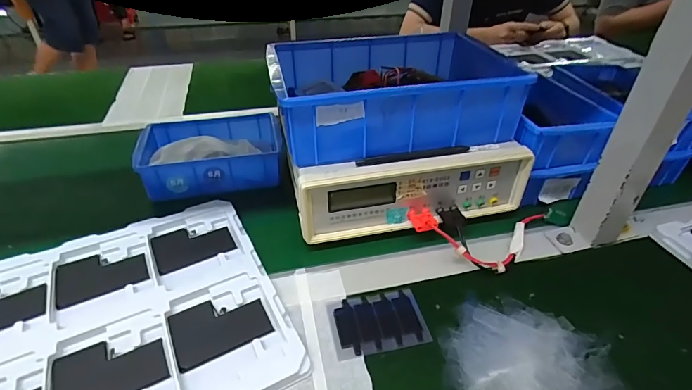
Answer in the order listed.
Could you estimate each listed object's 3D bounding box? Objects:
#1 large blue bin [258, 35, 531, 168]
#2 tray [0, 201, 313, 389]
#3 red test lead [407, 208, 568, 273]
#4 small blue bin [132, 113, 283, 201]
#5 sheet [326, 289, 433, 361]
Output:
[{"bbox_3d":[0.052,-0.126,0.516,0.271,0.100,0.187,-7,38,-11],"label":"large blue bin"},{"bbox_3d":[-0.233,0.129,0.390,0.314,0.013,0.274,-18,41,-23],"label":"tray"},{"bbox_3d":[0.182,0.031,0.504,0.183,0.033,0.117,-24,44,-29],"label":"red test lead"},{"bbox_3d":[-0.199,-0.064,0.598,0.199,0.053,0.142,-7,38,-10],"label":"small blue bin"},{"bbox_3d":[0.032,0.128,0.405,0.094,0.004,0.065,-7,38,-10],"label":"sheet"}]

